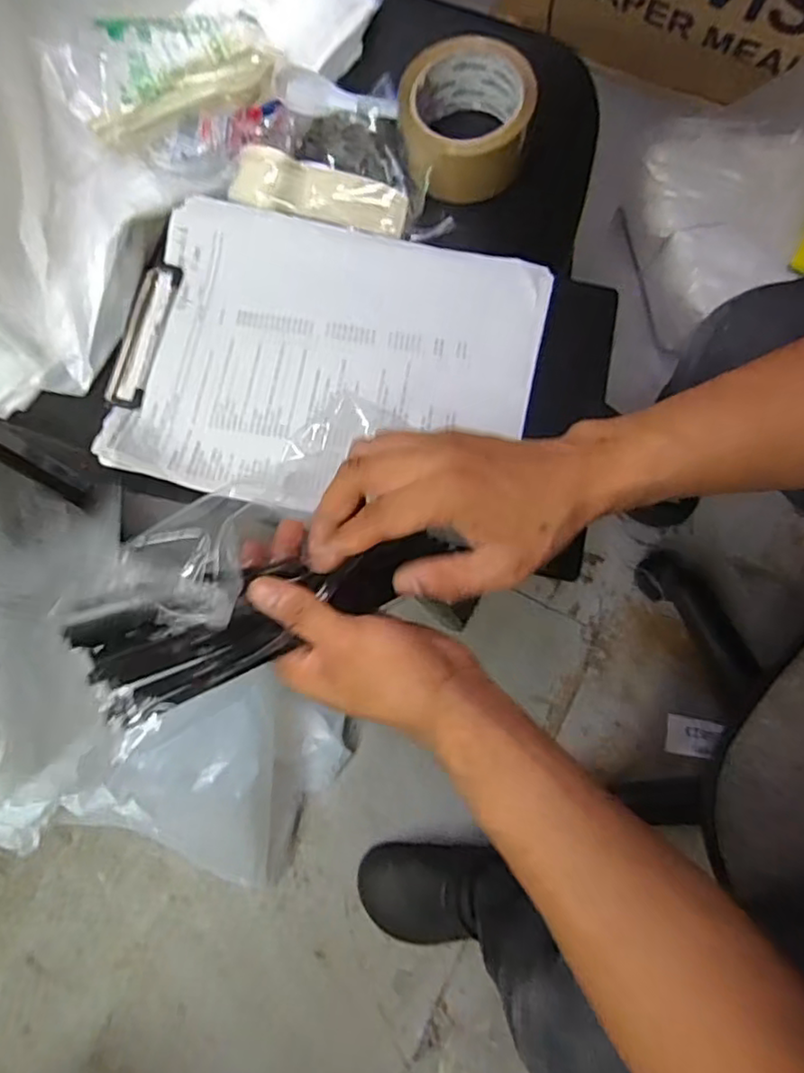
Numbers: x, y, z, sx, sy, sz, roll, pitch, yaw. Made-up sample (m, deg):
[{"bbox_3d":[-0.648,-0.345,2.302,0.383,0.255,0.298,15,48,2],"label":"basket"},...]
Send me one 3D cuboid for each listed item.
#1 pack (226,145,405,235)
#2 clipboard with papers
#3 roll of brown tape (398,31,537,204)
[{"bbox_3d":[-0.066,-0.266,0.487,0.142,0.014,0.053,16,78,3],"label":"pack"},{"bbox_3d":[-0.053,-0.126,0.448,0.285,0.024,0.220,11,78,2],"label":"clipboard with papers"},{"bbox_3d":[0.048,-0.309,0.470,0.099,0.046,0.101,1,78,0],"label":"roll of brown tape"}]

